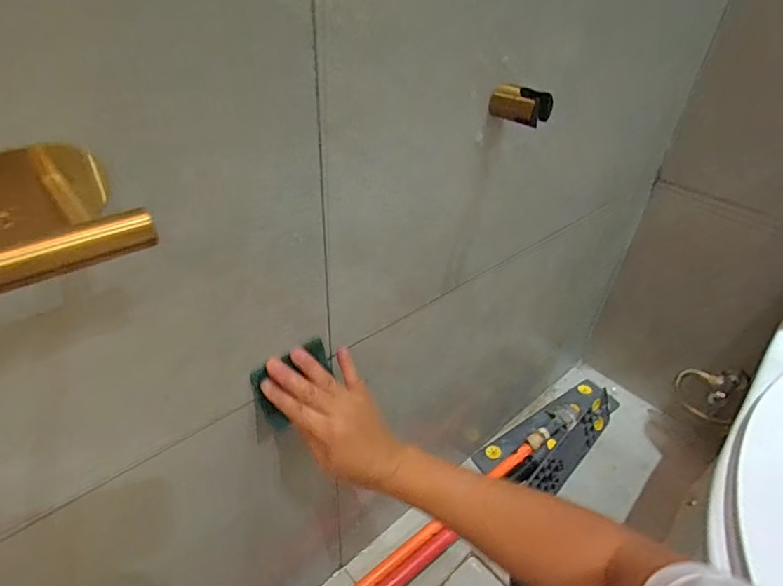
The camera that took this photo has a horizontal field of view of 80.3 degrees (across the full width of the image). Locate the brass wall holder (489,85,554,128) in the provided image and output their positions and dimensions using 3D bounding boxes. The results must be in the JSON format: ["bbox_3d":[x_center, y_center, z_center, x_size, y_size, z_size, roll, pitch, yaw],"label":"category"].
[{"bbox_3d":[0.122,-0.180,0.438,0.028,0.028,0.054,-26,47,-34],"label":"brass wall holder"}]

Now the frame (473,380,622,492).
[{"bbox_3d":[0.360,0.299,0.986,0.391,0.091,0.156,-19,43,-27],"label":"frame"}]

